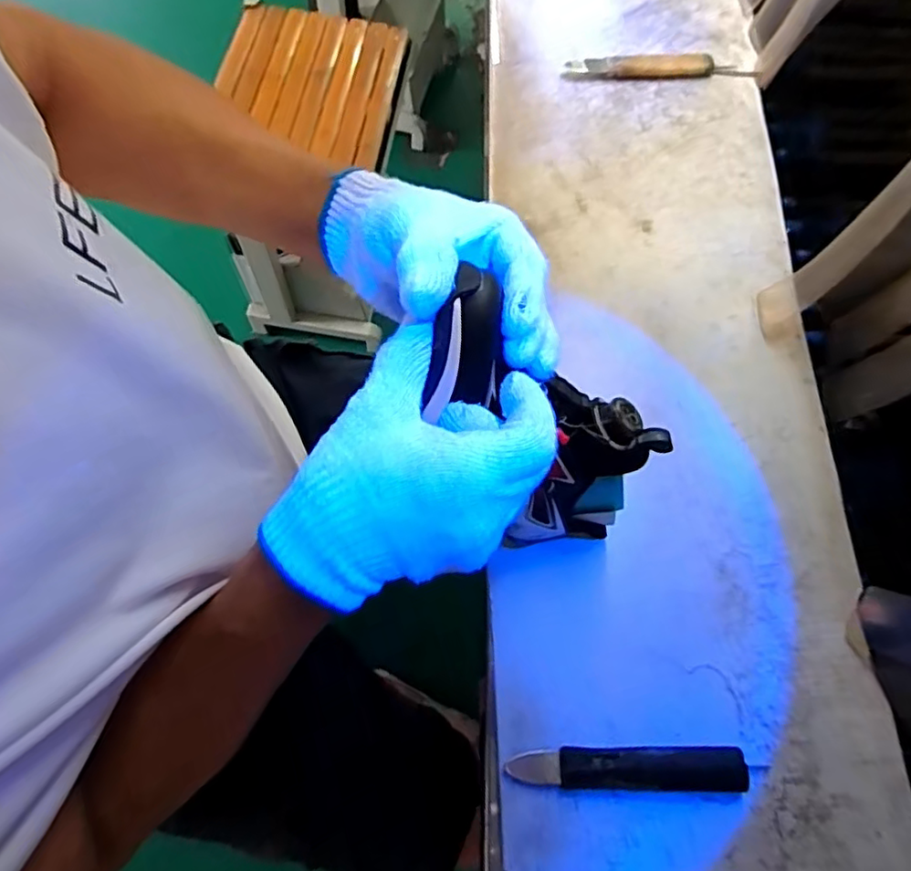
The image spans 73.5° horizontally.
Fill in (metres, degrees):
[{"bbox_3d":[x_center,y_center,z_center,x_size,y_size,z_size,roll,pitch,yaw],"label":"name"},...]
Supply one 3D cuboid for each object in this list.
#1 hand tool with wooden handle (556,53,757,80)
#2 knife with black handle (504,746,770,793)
[{"bbox_3d":[0.225,-0.406,0.672,0.211,0.014,0.026,-2,71,-4],"label":"hand tool with wooden handle"},{"bbox_3d":[0.124,0.237,0.432,0.170,0.014,0.029,1,70,-3],"label":"knife with black handle"}]

